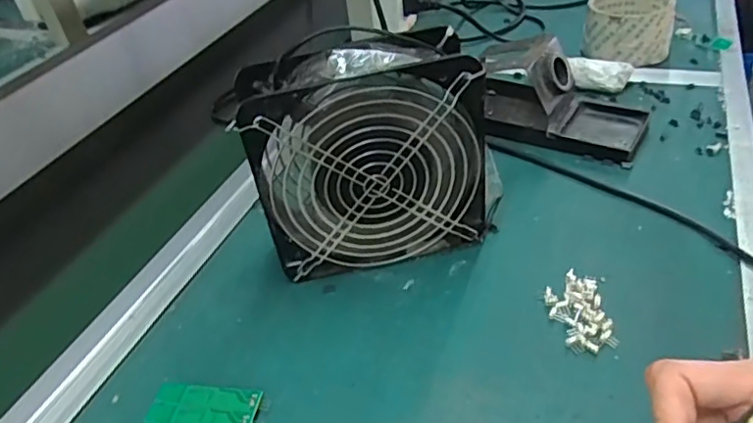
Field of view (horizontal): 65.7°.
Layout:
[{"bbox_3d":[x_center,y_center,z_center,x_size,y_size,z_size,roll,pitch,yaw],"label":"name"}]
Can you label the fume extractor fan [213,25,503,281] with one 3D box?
[{"bbox_3d":[-0.002,-0.038,0.395,0.162,0.158,0.058,-11,39,-3],"label":"fume extractor fan"}]

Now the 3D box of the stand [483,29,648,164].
[{"bbox_3d":[0.161,-0.109,0.518,0.154,0.073,0.099,15,44,27],"label":"stand"}]

